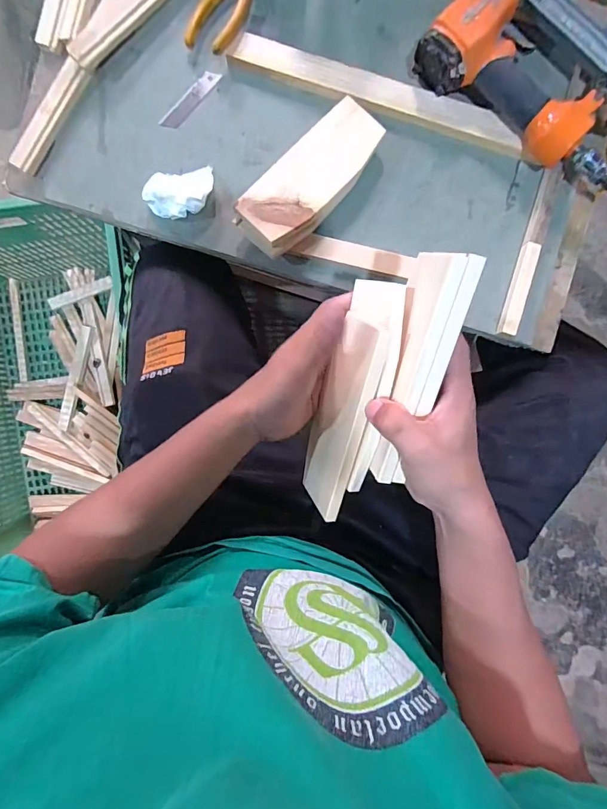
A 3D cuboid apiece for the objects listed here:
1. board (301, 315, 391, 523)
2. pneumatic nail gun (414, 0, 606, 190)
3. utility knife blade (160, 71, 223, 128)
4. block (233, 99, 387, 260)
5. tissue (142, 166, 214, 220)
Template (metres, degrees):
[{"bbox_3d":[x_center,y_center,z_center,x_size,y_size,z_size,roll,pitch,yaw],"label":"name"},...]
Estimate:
[{"bbox_3d":[0.033,0.011,0.365,0.012,0.064,0.178,2,114,-26],"label":"board"},{"bbox_3d":[0.264,-0.358,0.444,0.253,0.061,0.157,37,91,-2],"label":"pneumatic nail gun"},{"bbox_3d":[-0.129,-0.348,0.465,0.019,0.004,0.084,41,91,-7],"label":"utility knife blade"},{"bbox_3d":[0.010,-0.249,0.453,0.076,0.037,0.184,42,91,-3],"label":"block"},{"bbox_3d":[-0.138,-0.237,0.454,0.078,0.023,0.048,-16,93,-1],"label":"tissue"}]

